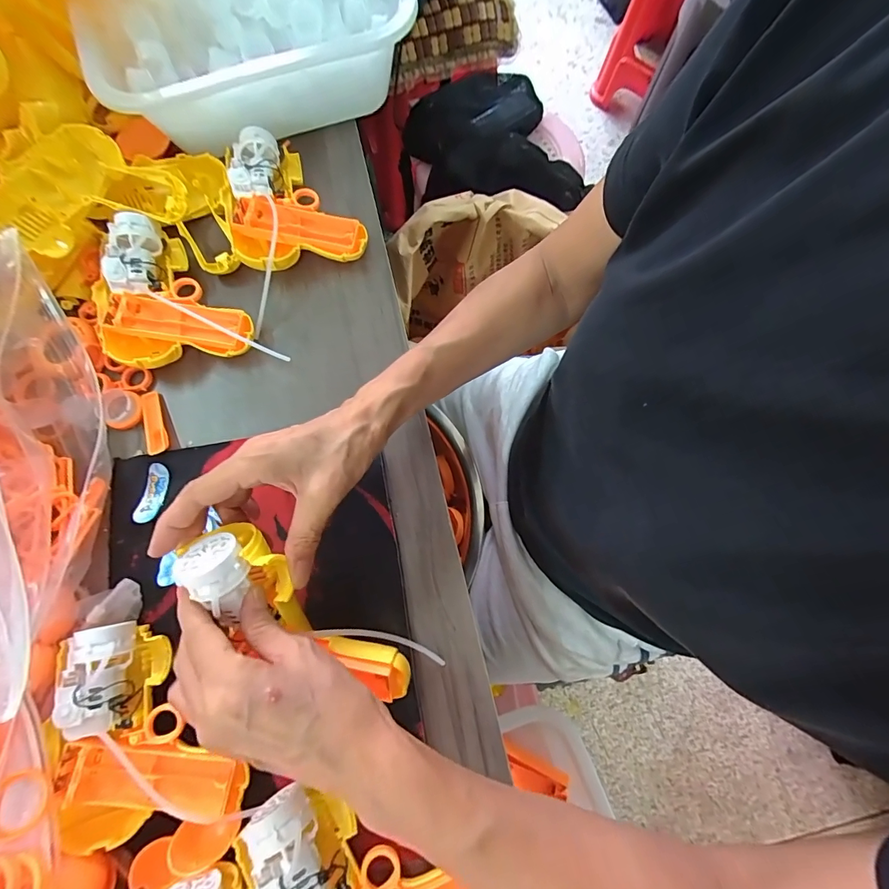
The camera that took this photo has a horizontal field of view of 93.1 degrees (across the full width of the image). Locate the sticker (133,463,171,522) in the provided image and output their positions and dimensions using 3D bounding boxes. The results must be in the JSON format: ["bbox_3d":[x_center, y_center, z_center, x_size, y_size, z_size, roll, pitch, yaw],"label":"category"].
[{"bbox_3d":[-0.247,0.041,0.358,0.020,0.004,0.050,12,77,5],"label":"sticker"}]

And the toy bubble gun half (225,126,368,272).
[{"bbox_3d":[-0.147,-0.237,0.412,0.125,0.049,0.137,-10,75,-2],"label":"toy bubble gun half"}]

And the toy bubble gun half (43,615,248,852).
[{"bbox_3d":[-0.211,0.194,0.293,0.113,0.035,0.136,-15,75,-3],"label":"toy bubble gun half"}]

